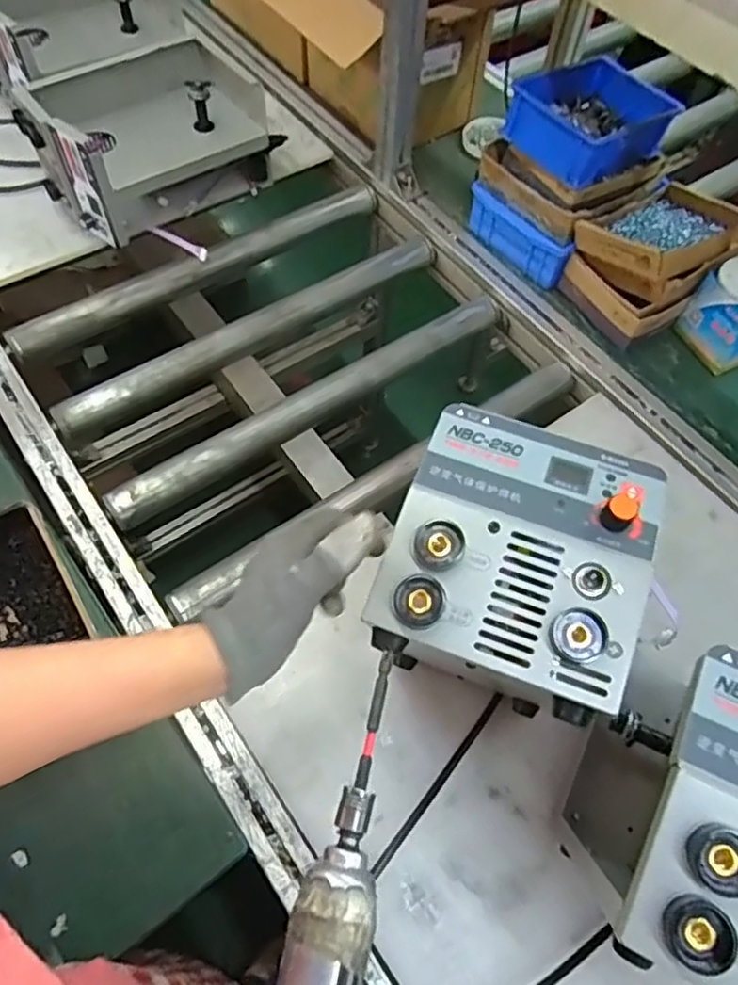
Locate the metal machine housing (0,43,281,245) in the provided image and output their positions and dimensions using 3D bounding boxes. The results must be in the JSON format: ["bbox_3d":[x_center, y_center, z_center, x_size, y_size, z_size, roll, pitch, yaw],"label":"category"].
[{"bbox_3d":[-0.308,-0.502,0.939,0.306,0.163,0.196,-35,69,-21],"label":"metal machine housing"}]

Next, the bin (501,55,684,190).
[{"bbox_3d":[0.287,-0.493,0.853,0.203,0.065,0.171,-36,69,-21],"label":"bin"}]

